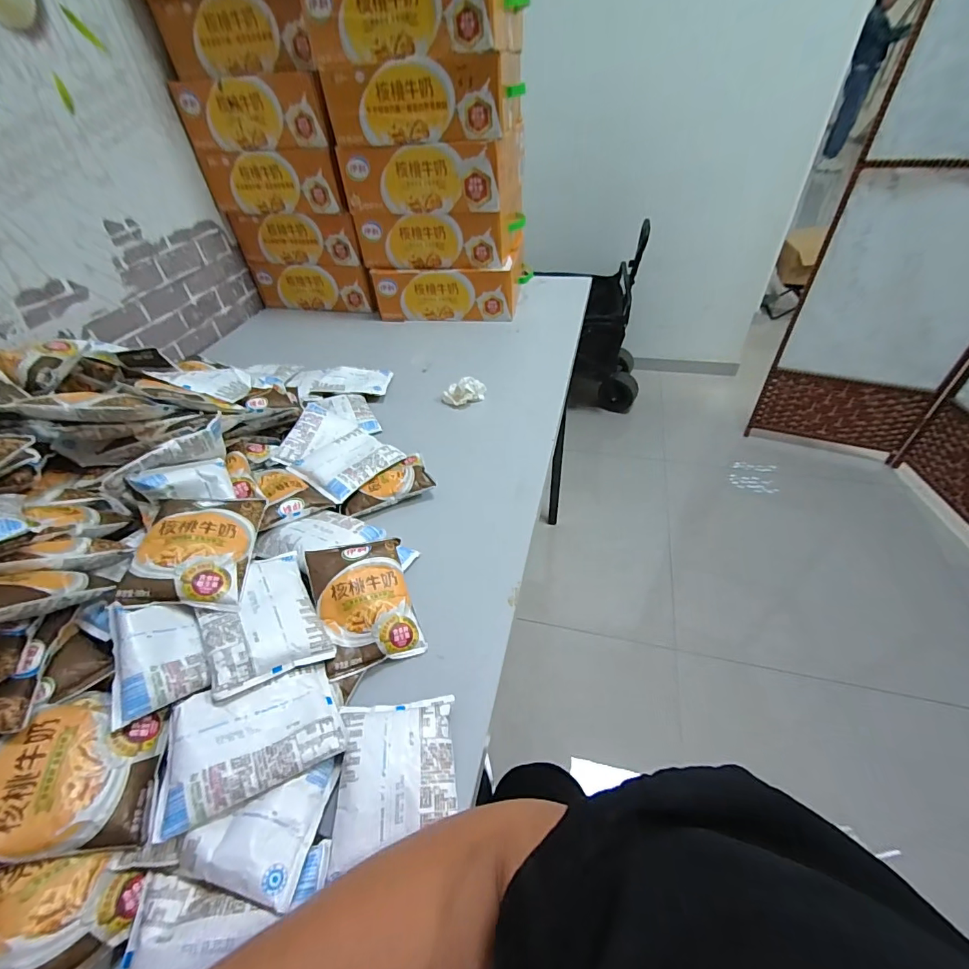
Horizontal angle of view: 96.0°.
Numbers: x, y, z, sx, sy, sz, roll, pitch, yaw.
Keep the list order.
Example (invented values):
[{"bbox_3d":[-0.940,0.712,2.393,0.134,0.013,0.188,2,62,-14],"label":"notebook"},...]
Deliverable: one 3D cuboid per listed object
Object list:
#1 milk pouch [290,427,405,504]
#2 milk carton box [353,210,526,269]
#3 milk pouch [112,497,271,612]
[{"bbox_3d":[-0.185,-0.033,0.595,0.091,0.027,0.122,25,51,27],"label":"milk pouch"},{"bbox_3d":[-0.092,-0.557,0.959,0.334,0.106,0.182,4,45,9],"label":"milk carton box"},{"bbox_3d":[-0.270,0.056,0.411,0.094,0.021,0.119,6,46,-17],"label":"milk pouch"}]

